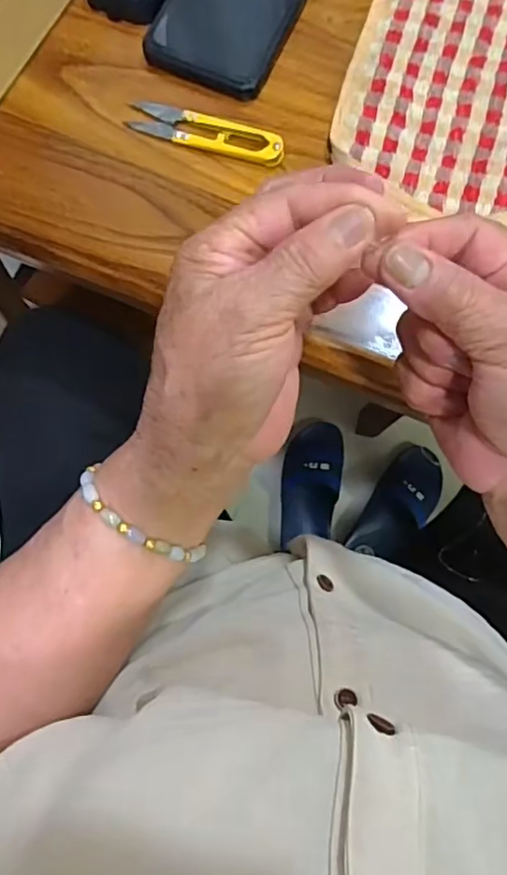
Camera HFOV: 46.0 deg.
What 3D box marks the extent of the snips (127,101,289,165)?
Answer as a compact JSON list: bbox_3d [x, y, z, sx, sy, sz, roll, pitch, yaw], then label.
[{"bbox_3d":[-0.029,-0.186,0.361,0.098,0.010,0.023,16,81,4],"label":"snips"}]

